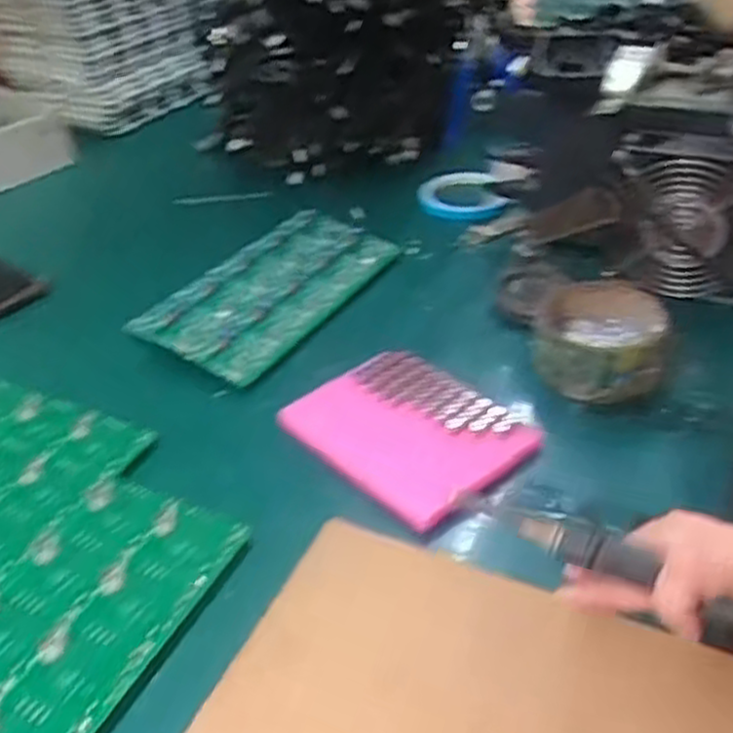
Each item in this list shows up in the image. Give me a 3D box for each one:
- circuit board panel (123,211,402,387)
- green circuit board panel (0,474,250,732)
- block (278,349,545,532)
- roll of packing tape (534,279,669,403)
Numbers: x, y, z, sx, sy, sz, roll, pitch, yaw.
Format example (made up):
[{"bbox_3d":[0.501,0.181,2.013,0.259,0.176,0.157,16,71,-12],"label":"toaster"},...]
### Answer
[{"bbox_3d":[-0.081,-0.070,0.643,0.113,0.020,0.210,21,45,30],"label":"circuit board panel"},{"bbox_3d":[-0.167,0.144,0.400,0.113,0.008,0.227,15,42,24],"label":"green circuit board panel"},{"bbox_3d":[0.027,0.039,0.516,0.109,0.012,0.136,-32,45,-30],"label":"block"},{"bbox_3d":[0.166,-0.020,0.557,0.087,0.041,0.086,7,41,13],"label":"roll of packing tape"}]

